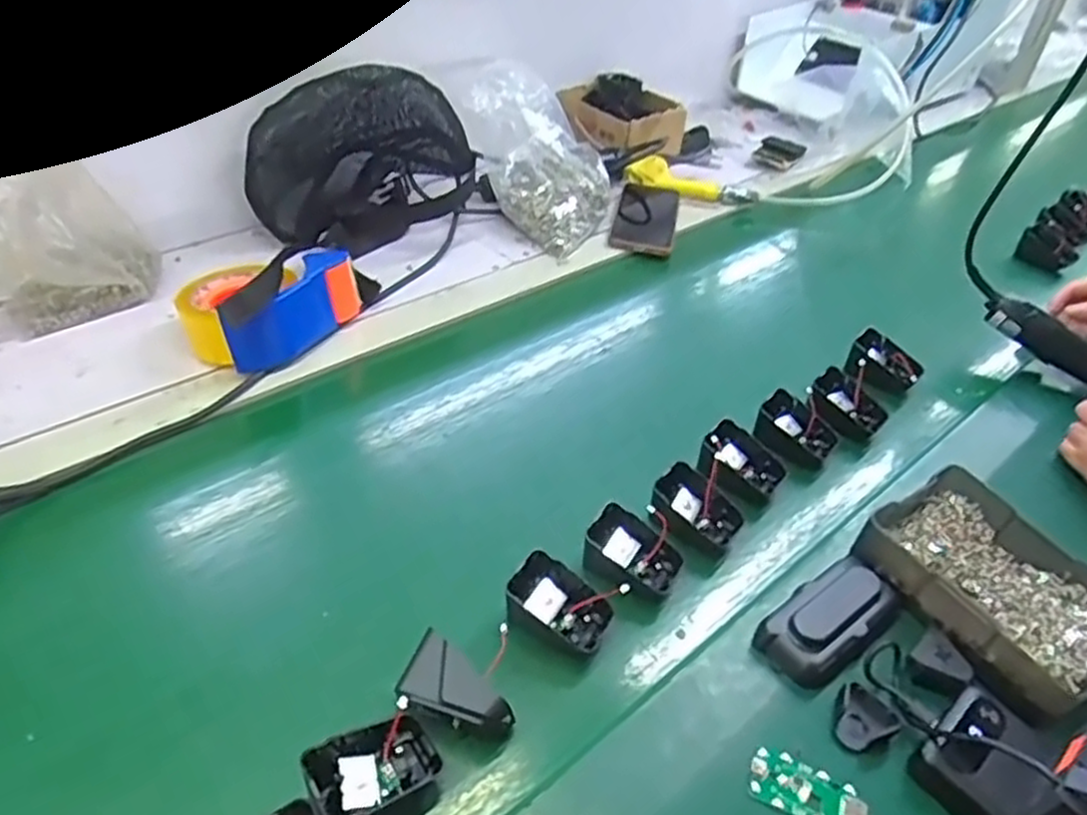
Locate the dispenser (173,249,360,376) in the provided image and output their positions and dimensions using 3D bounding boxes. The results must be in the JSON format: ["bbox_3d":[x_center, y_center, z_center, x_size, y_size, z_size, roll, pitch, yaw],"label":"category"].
[{"bbox_3d":[-0.254,-0.100,0.697,0.102,0.075,0.153,27,42,22],"label":"dispenser"}]

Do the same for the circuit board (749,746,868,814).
[{"bbox_3d":[0.150,0.217,0.427,0.064,0.004,0.033,18,40,12],"label":"circuit board"}]

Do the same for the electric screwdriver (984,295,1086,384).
[{"bbox_3d":[0.545,-0.037,0.738,0.226,0.042,0.030,33,46,9],"label":"electric screwdriver"}]

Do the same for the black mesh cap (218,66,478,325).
[{"bbox_3d":[-0.209,-0.276,0.842,0.234,0.156,0.130,-20,46,-31],"label":"black mesh cap"}]

